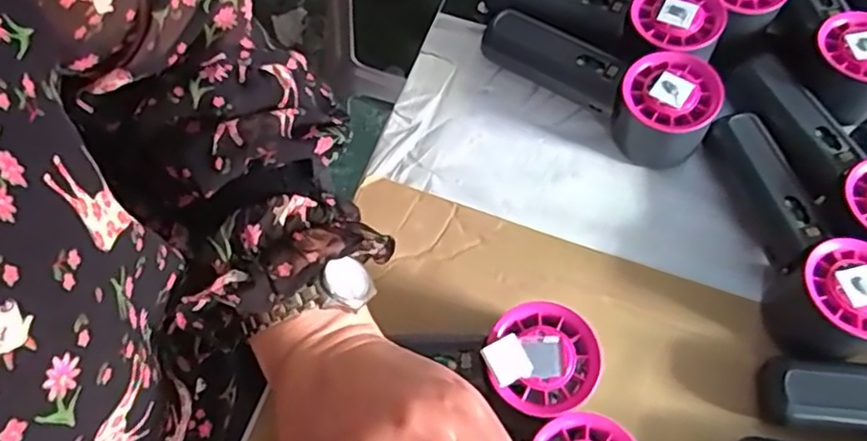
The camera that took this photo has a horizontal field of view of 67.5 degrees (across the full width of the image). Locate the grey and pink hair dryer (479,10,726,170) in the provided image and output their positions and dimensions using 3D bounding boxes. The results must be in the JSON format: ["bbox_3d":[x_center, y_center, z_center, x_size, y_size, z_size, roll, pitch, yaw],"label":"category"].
[{"bbox_3d":[0.101,-0.091,0.421,0.157,0.056,0.051,28,70,11],"label":"grey and pink hair dryer"}]

